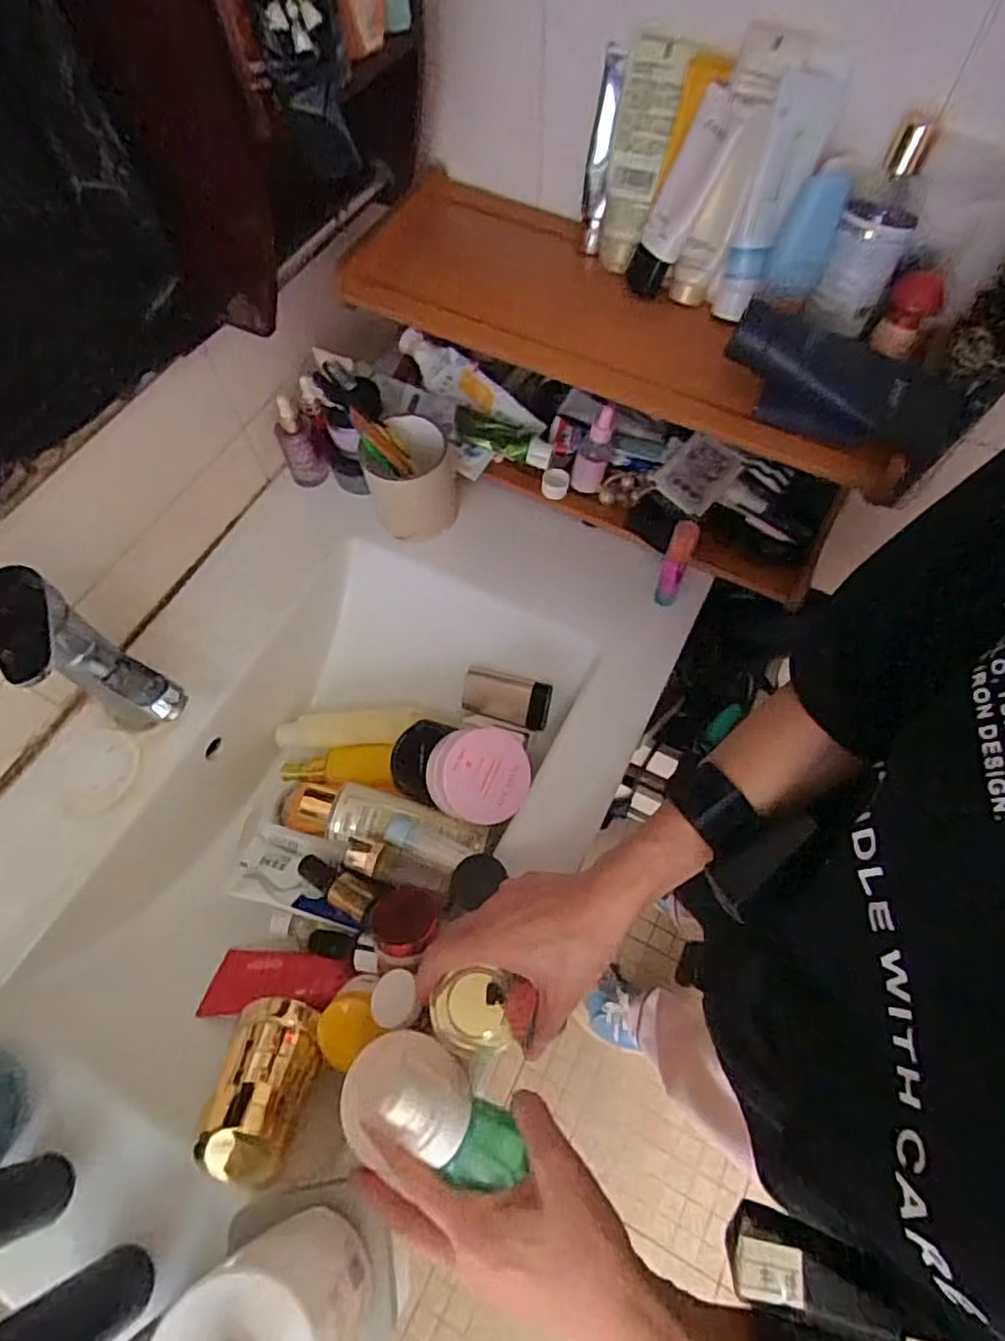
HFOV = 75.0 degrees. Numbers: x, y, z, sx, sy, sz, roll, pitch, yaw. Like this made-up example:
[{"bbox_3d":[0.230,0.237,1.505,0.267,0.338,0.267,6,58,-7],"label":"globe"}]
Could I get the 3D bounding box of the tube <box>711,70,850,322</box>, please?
[{"bbox_3d":[0.203,-0.354,0.501,0.040,0.156,0.036,27,36,14],"label":"tube"}]

